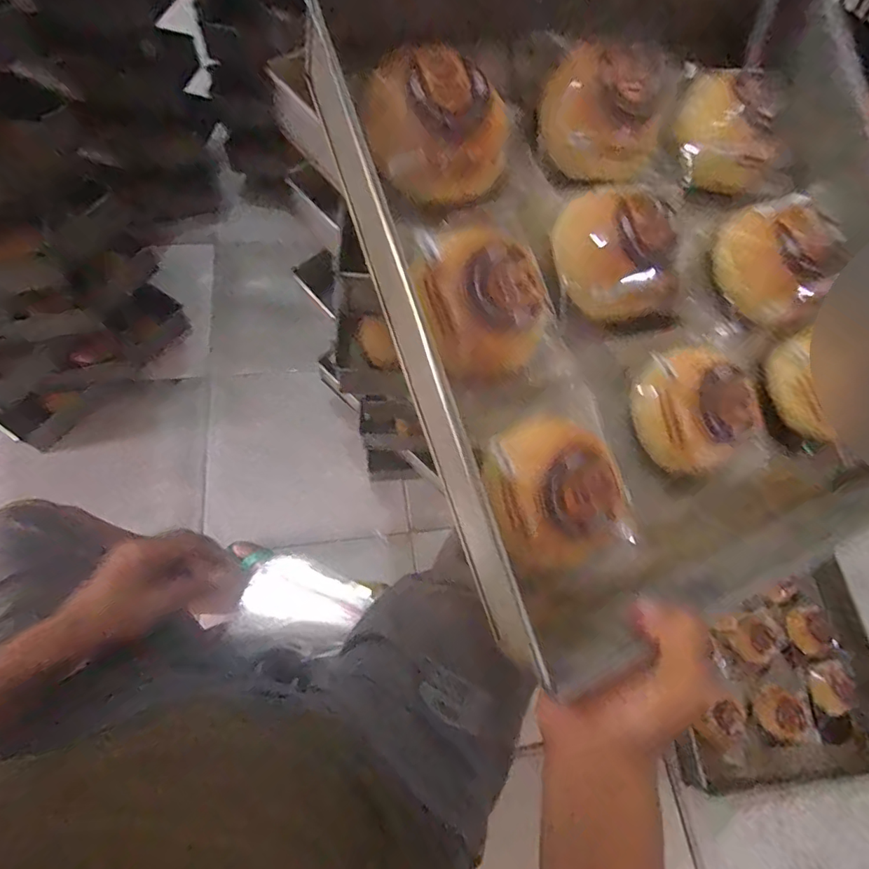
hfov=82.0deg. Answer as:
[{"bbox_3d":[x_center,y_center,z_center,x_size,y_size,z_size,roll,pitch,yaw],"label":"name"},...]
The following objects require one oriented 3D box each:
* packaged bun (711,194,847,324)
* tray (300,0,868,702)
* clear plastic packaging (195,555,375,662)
[{"bbox_3d":[0.267,-0.136,0.389,0.079,0.040,0.084,-35,74,-21],"label":"packaged bun"},{"bbox_3d":[0.171,-0.097,0.360,0.428,0.056,0.456,-18,94,-20],"label":"tray"},{"bbox_3d":[-0.157,0.206,0.582,0.136,0.025,0.111,24,54,4],"label":"clear plastic packaging"}]

